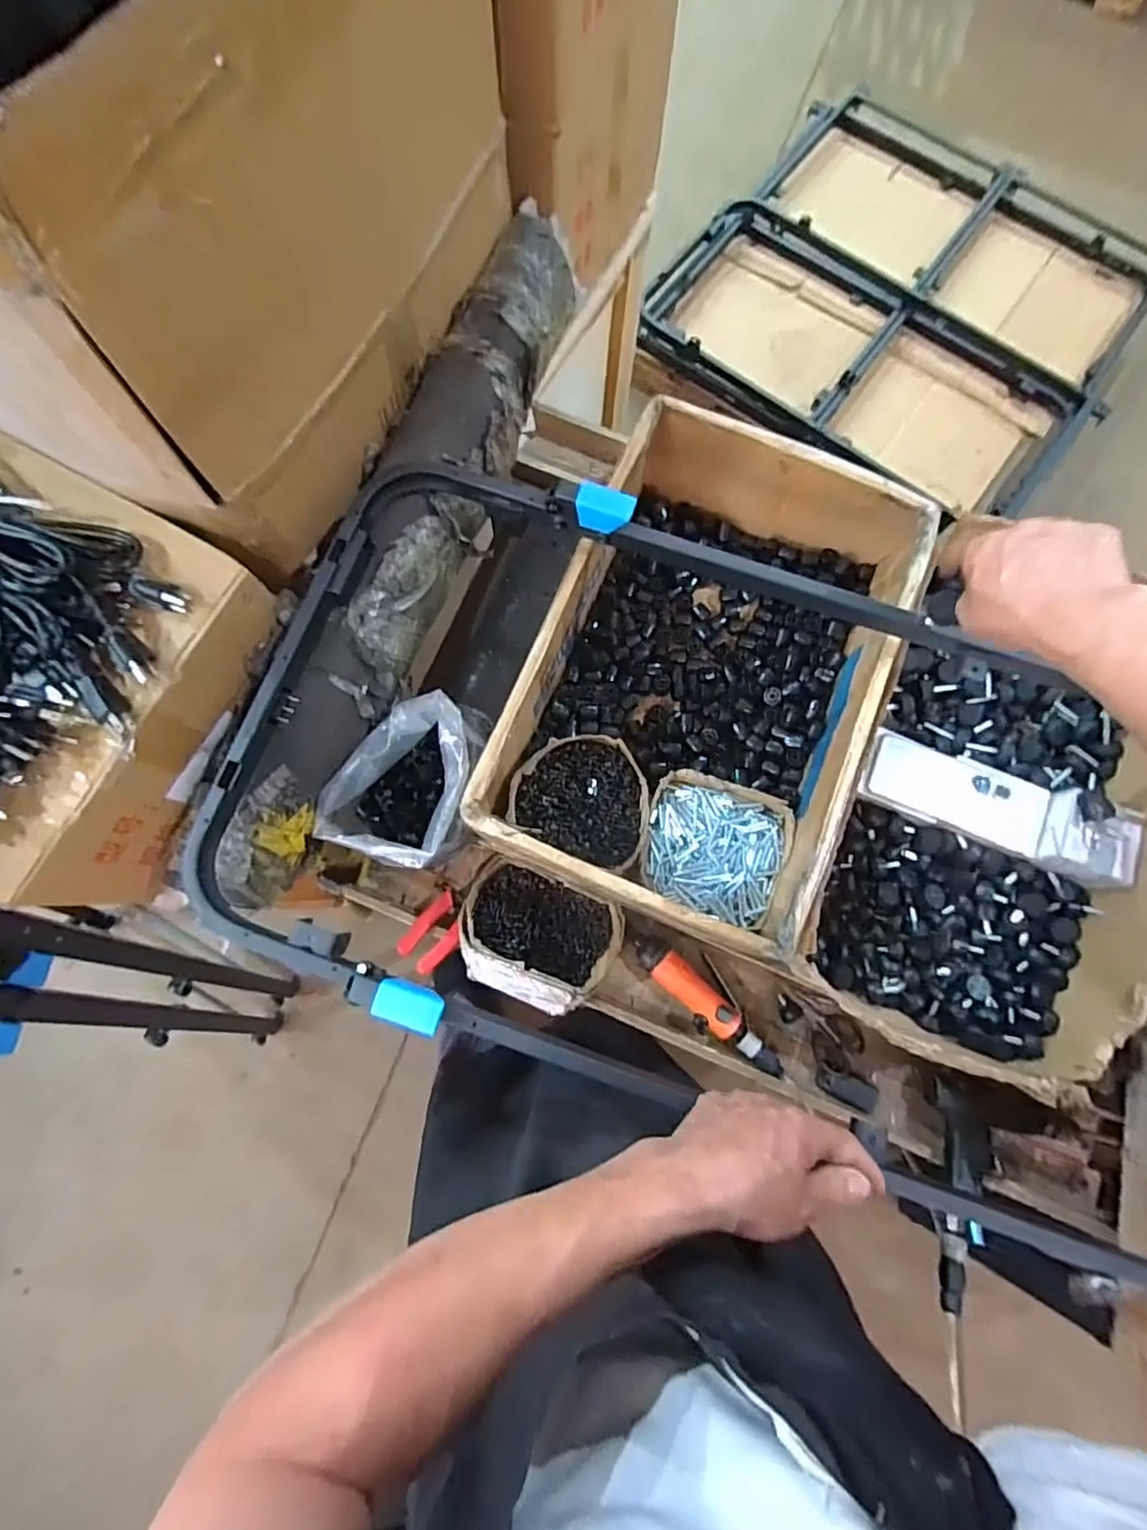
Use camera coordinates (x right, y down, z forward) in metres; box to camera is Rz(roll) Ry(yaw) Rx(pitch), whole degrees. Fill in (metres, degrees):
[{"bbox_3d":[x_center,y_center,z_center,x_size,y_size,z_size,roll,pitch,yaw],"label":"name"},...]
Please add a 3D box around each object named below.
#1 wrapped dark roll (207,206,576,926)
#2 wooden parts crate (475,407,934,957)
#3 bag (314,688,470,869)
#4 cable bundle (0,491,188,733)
[{"bbox_3d":[-0.179,-0.245,0.659,0.143,0.094,0.815,16,79,4],"label":"wrapped dark roll"},{"bbox_3d":[0.153,-0.112,0.707,0.341,0.169,0.540,23,79,5],"label":"wooden parts crate"},{"bbox_3d":[-0.181,0.017,0.678,0.131,0.114,0.172,18,79,4],"label":"bag"},{"bbox_3d":[-0.551,-0.196,0.534,0.447,0.044,0.155,25,80,5],"label":"cable bundle"}]

